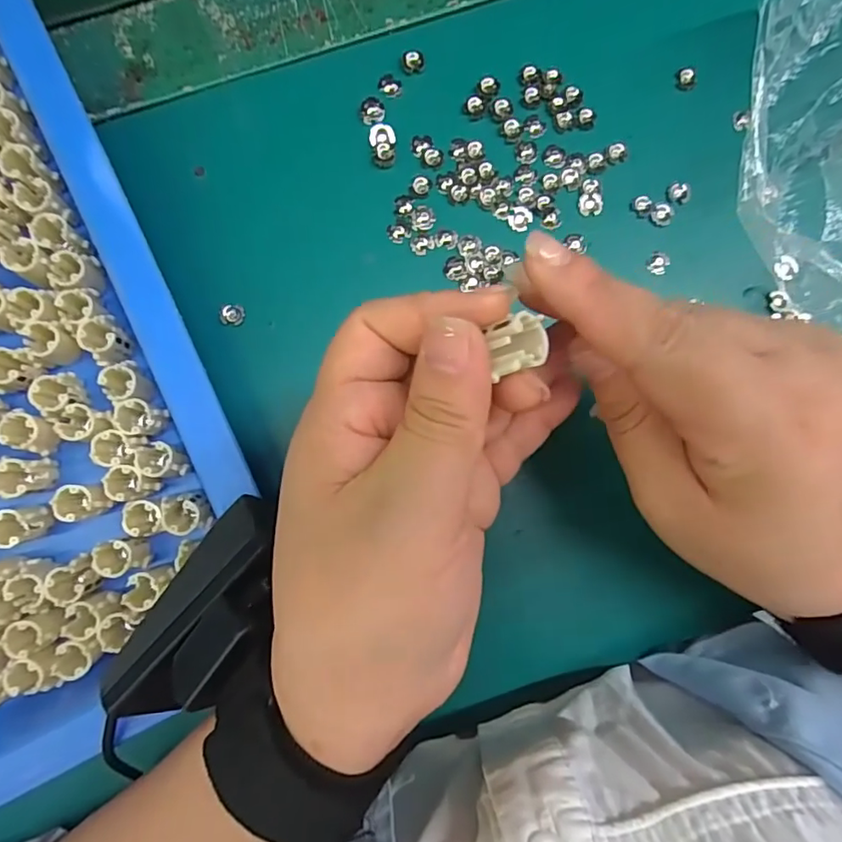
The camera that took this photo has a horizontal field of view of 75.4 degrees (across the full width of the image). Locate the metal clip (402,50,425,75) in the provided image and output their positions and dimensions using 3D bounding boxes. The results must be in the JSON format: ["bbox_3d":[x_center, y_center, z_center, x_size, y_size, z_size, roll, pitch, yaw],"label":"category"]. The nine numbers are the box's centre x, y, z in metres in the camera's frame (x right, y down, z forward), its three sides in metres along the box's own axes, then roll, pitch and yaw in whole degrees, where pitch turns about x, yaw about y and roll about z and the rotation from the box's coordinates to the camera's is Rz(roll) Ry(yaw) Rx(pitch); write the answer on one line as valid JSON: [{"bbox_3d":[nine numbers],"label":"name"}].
[{"bbox_3d":[-0.003,-0.166,0.251,0.010,0.005,0.010,2,84,-1],"label":"metal clip"}]

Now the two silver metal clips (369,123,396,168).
[{"bbox_3d":[-0.017,-0.125,0.247,0.011,0.004,0.019,-11,84,-2],"label":"two silver metal clips"}]

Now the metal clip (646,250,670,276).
[{"bbox_3d":[0.109,-0.073,0.250,0.009,0.004,0.011,30,84,2],"label":"metal clip"}]

